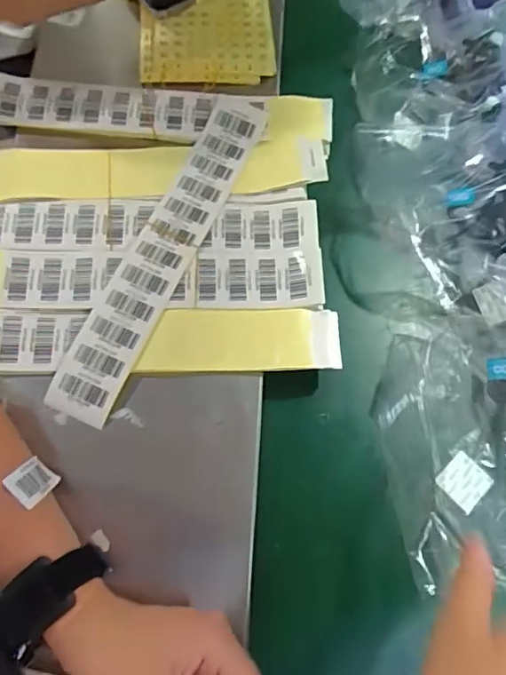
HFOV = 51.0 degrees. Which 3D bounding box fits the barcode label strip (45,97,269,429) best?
[{"bbox_3d":[-0.076,-0.080,0.463,0.053,0.010,0.328,25,73,3],"label":"barcode label strip"}]

